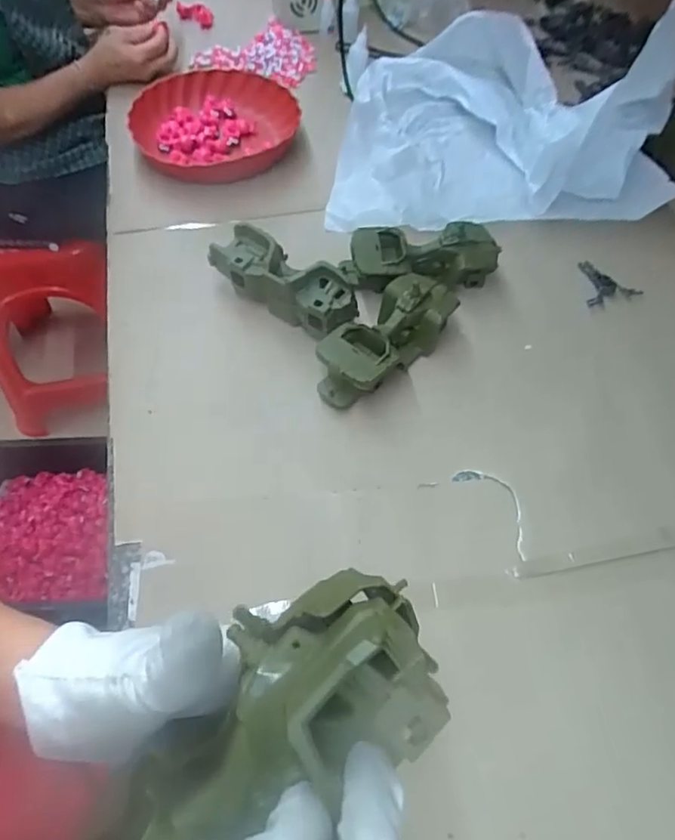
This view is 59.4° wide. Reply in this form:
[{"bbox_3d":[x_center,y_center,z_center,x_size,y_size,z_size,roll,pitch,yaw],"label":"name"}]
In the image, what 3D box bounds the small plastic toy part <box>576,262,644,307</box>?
[{"bbox_3d":[0.333,-0.172,0.739,0.068,0.013,0.062,-12,58,-9],"label":"small plastic toy part"}]

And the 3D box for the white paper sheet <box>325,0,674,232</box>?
[{"bbox_3d":[0.220,-0.419,0.799,0.443,0.157,0.315,3,57,1],"label":"white paper sheet"}]

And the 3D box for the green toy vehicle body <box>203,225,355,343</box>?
[{"bbox_3d":[-0.061,-0.153,0.689,0.191,0.074,0.060,33,64,18],"label":"green toy vehicle body"}]

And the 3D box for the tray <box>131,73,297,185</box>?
[{"bbox_3d":[-0.182,-0.438,0.882,0.243,0.049,0.230,6,57,3],"label":"tray"}]

